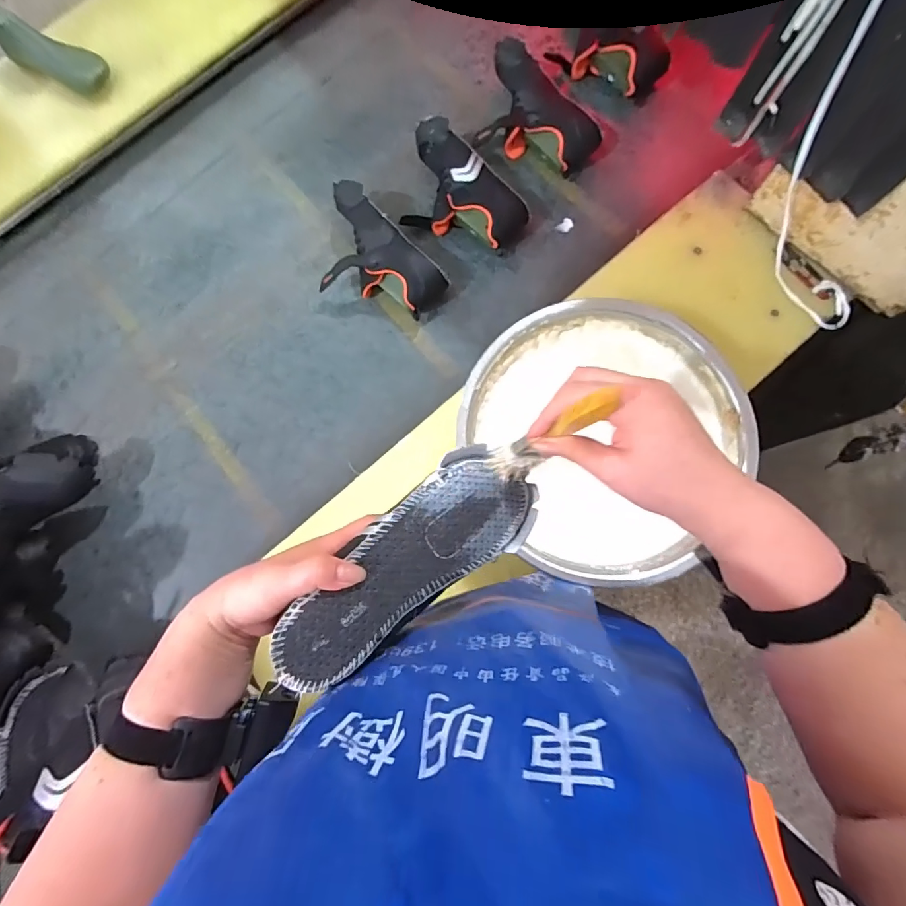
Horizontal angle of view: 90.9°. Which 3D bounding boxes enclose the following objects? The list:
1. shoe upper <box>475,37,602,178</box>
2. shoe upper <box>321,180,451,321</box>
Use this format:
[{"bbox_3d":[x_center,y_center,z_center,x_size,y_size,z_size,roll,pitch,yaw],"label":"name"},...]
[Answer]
[{"bbox_3d":[0.145,-0.566,0.738,0.216,0.070,0.160,22,83,5],"label":"shoe upper"},{"bbox_3d":[-0.106,-0.307,0.698,0.215,0.081,0.154,18,82,5],"label":"shoe upper"}]

